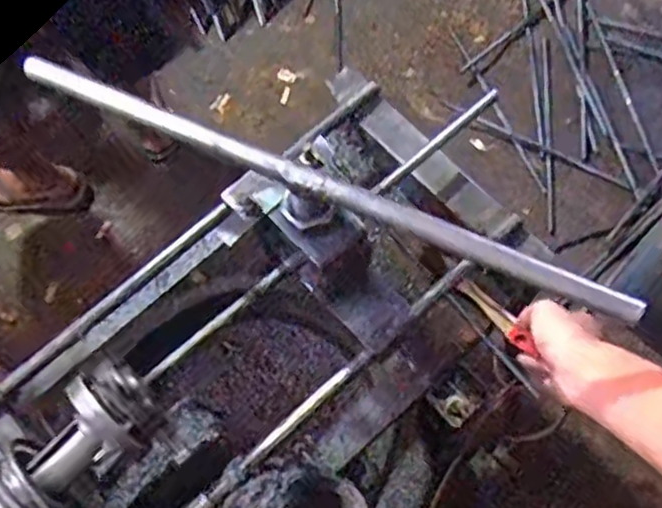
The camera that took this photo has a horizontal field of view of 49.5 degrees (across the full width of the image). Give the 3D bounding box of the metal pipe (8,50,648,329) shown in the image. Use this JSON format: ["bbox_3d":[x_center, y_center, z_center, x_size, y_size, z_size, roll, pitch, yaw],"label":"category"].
[{"bbox_3d":[-0.016,-0.054,0.512,0.473,0.018,0.018,23,74,11],"label":"metal pipe"}]

